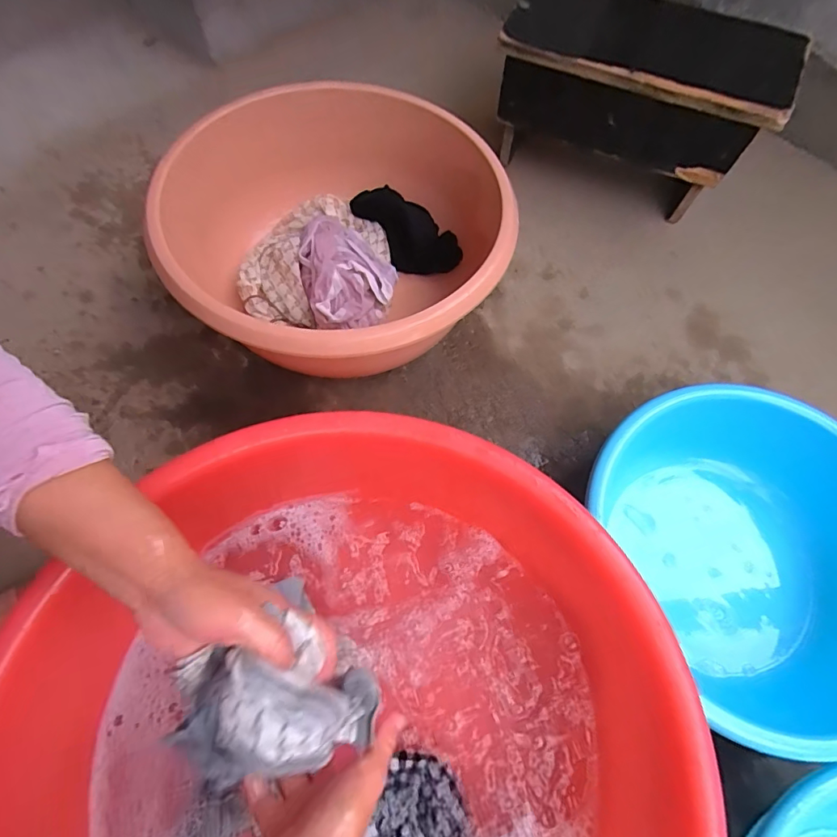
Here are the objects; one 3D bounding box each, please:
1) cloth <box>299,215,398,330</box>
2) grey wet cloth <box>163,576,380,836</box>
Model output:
[{"bbox_3d":[-0.095,-0.200,0.663,0.126,0.066,0.178,-12,67,-7],"label":"cloth"},{"bbox_3d":[-0.094,0.181,0.313,0.101,0.088,0.108,-32,71,-14],"label":"grey wet cloth"}]

